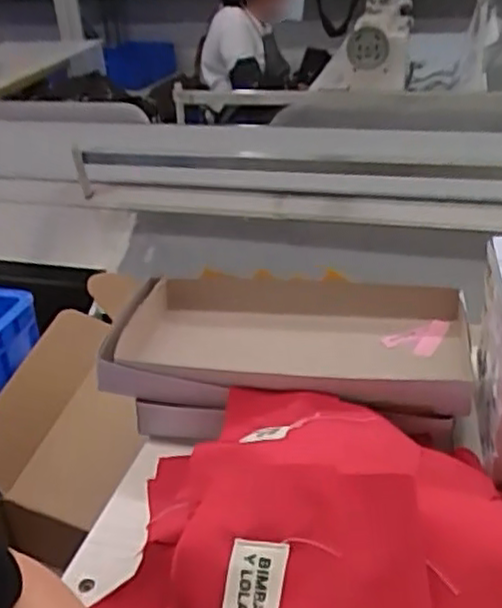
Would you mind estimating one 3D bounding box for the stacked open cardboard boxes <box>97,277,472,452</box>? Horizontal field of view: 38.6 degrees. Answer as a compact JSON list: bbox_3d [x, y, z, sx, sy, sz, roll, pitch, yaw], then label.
[{"bbox_3d":[0.040,0.050,0.698,0.330,0.075,0.183,3,30,10],"label":"stacked open cardboard boxes"}]

